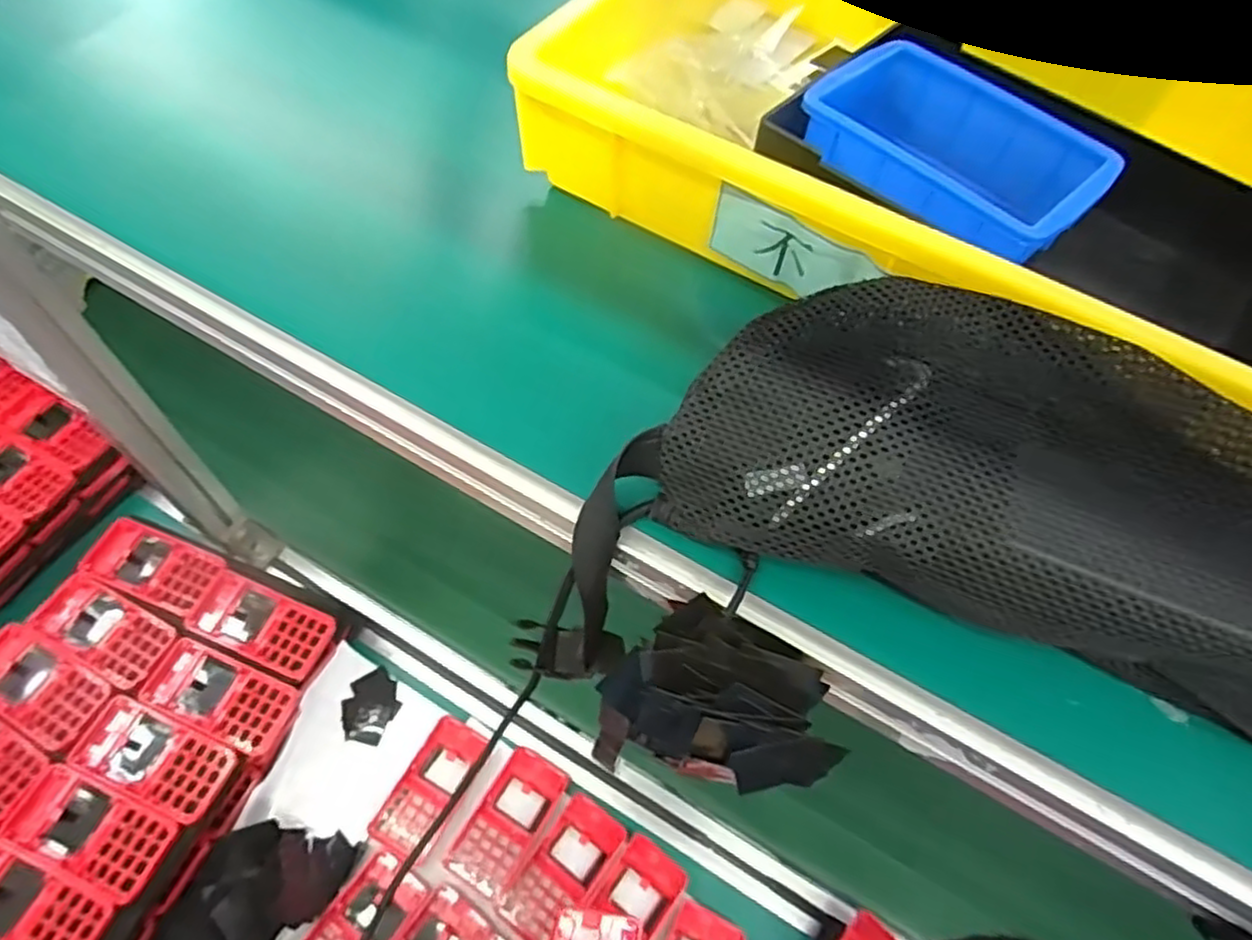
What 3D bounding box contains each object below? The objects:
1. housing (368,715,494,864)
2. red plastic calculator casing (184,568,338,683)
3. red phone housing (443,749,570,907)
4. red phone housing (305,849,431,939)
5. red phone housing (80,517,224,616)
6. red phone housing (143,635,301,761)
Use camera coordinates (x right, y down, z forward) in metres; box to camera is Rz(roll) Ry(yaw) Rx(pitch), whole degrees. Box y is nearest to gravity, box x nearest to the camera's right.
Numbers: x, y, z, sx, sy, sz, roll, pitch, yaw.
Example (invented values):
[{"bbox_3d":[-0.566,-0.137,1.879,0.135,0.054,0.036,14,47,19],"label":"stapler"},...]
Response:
[{"bbox_3d":[-0.181,0.299,0.679,0.062,0.023,0.117,27,59,13],"label":"housing"},{"bbox_3d":[-0.345,0.147,0.686,0.122,0.019,0.067,20,58,10],"label":"red plastic calculator casing"},{"bbox_3d":[-0.108,0.323,0.666,0.060,0.008,0.120,28,60,14],"label":"red phone housing"},{"bbox_3d":[-0.231,0.395,0.613,0.065,0.020,0.121,32,61,17],"label":"red phone housing"},{"bbox_3d":[-0.452,0.088,0.686,0.127,0.012,0.063,20,58,9],"label":"red phone housing"},{"bbox_3d":[-0.359,0.203,0.642,0.121,0.025,0.061,20,58,10],"label":"red phone housing"}]

